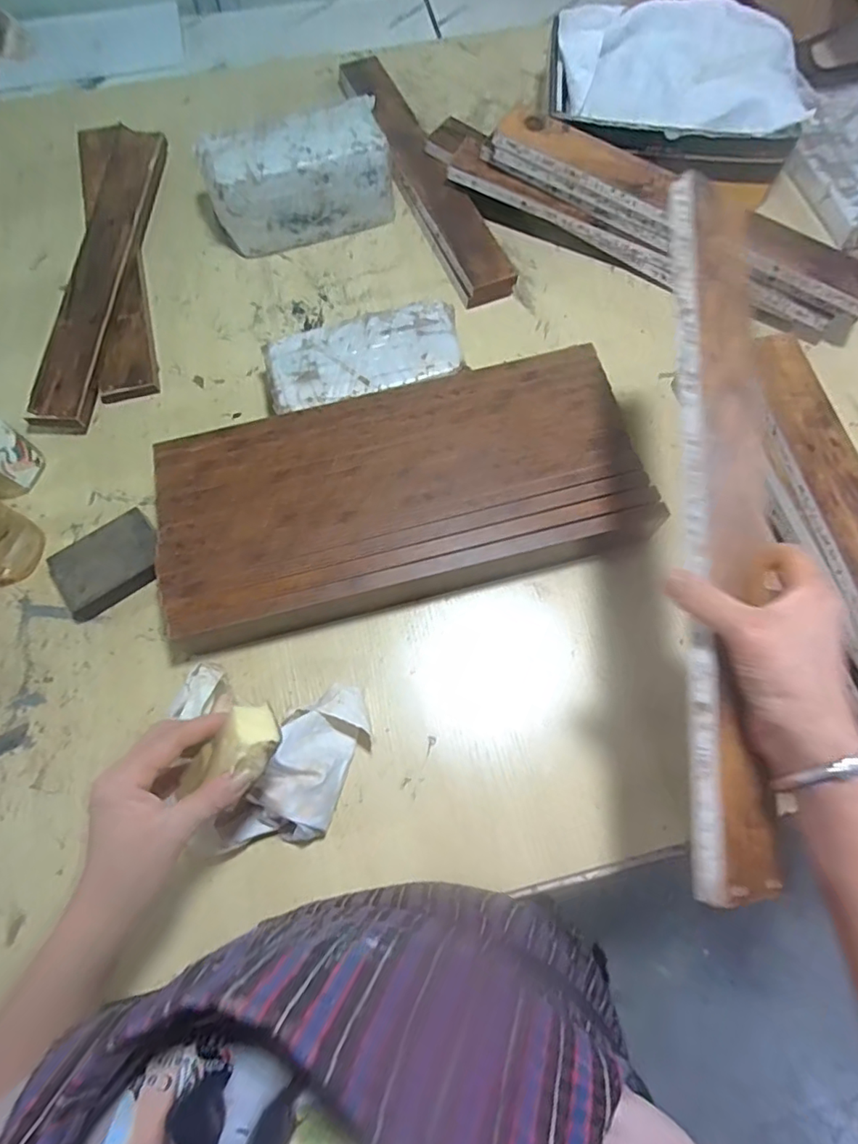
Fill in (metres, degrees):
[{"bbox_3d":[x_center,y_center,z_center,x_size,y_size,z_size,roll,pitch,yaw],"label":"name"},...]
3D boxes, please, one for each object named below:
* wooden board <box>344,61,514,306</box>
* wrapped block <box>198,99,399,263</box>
[{"bbox_3d":[-0.018,-0.536,0.736,0.073,0.046,0.468,-24,71,-9],"label":"wooden board"},{"bbox_3d":[-0.161,-0.488,0.689,0.221,0.104,0.100,-19,70,-7],"label":"wrapped block"}]

